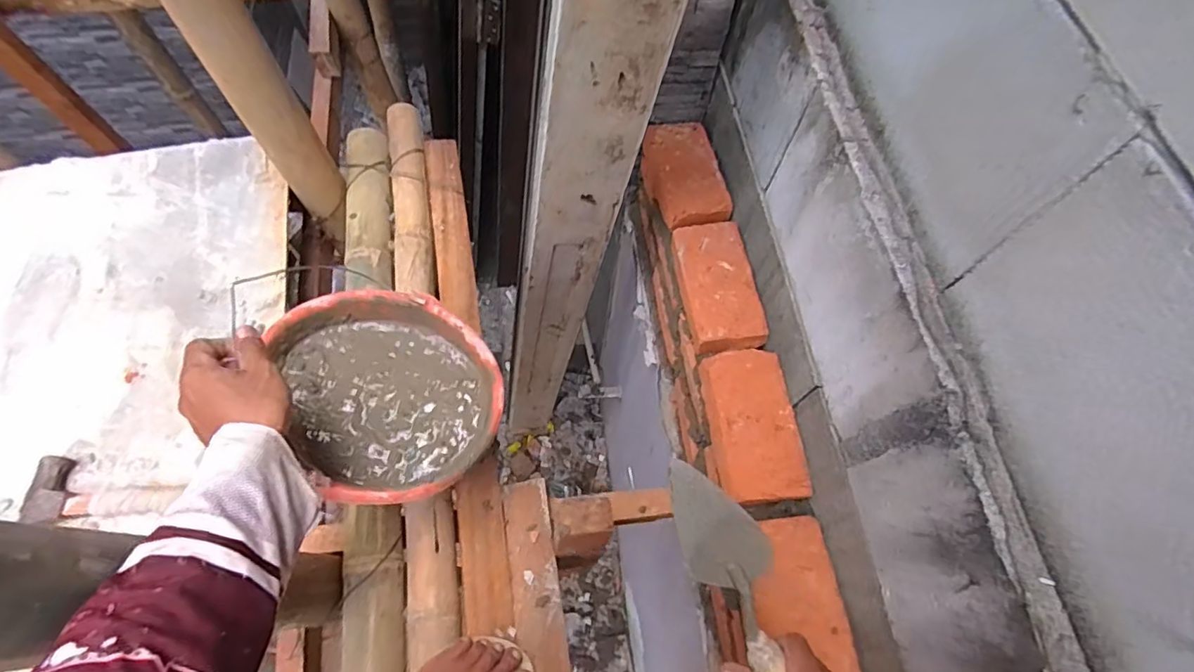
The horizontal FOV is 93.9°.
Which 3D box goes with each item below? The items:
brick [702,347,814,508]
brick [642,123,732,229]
[{"bbox_3d":[0.208,0.118,0.749,0.109,0.045,0.203,-4,65,-5],"label":"brick"},{"bbox_3d":[0.148,-0.269,0.959,0.111,0.060,0.216,-7,66,-6],"label":"brick"}]

